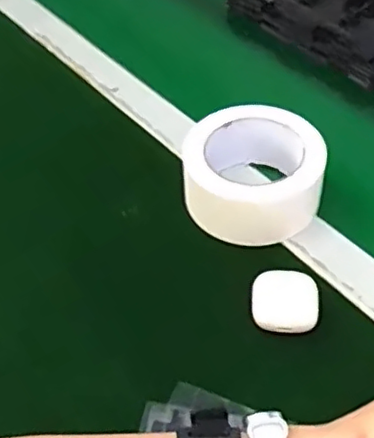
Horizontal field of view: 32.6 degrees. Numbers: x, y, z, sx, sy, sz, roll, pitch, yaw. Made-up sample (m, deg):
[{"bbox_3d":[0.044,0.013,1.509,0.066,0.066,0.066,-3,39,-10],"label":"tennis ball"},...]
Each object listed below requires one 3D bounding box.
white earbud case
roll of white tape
[{"bbox_3d":[0.071,0.061,0.460,0.046,0.017,0.045,3,49,6],"label":"white earbud case"},{"bbox_3d":[0.053,-0.036,0.518,0.107,0.055,0.107,-2,48,2],"label":"roll of white tape"}]

